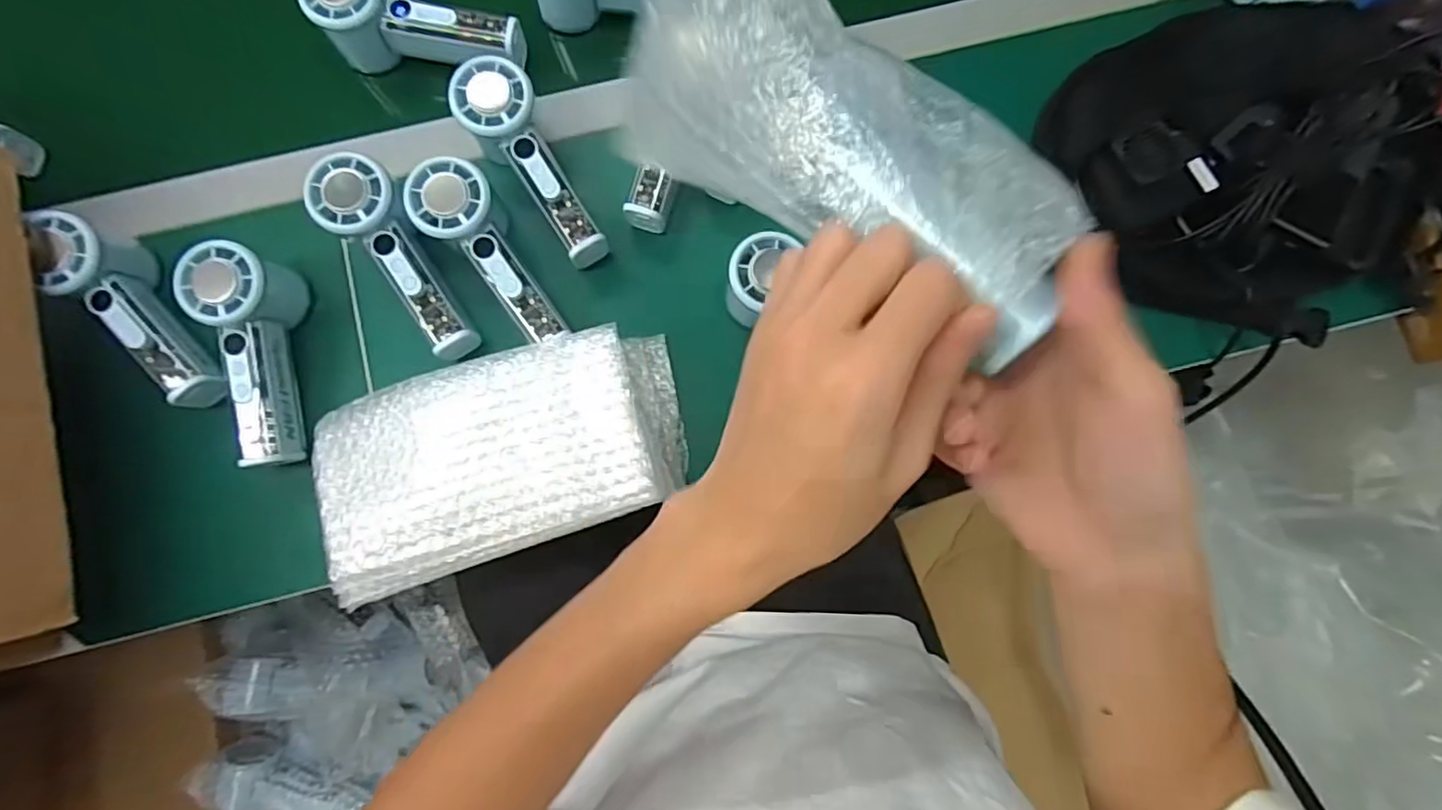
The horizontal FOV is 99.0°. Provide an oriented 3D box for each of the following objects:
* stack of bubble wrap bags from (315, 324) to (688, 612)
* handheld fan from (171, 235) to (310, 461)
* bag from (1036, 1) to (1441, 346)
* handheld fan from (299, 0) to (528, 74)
[{"bbox_3d":[-0.148,0.034,0.430,0.241,0.051,0.128,-19,82,-3],"label":"stack of bubble wrap bags"},{"bbox_3d":[-0.332,-0.035,0.441,0.052,0.063,0.154,-7,95,-1],"label":"handheld fan"},{"bbox_3d":[0.396,-0.185,0.449,0.229,0.094,0.264,-35,83,-5],"label":"bag"},{"bbox_3d":[-0.230,-0.296,0.474,0.148,0.058,0.054,4,81,0],"label":"handheld fan"}]

